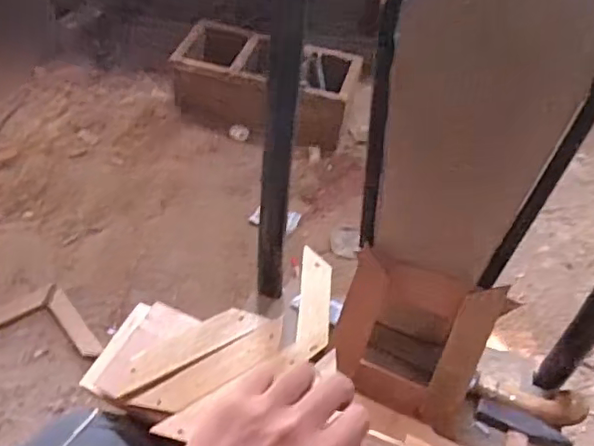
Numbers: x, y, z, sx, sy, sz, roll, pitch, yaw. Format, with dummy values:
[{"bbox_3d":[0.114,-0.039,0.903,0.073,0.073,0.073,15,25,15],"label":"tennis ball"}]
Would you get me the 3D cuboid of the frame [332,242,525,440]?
[{"bbox_3d":[0.120,0.128,0.626,0.159,0.176,0.060,20,7,18],"label":"frame"}]

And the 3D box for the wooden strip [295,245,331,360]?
[{"bbox_3d":[0.022,0.094,0.714,0.036,0.009,0.152,6,50,0],"label":"wooden strip"}]

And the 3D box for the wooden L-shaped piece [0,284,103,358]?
[{"bbox_3d":[-0.508,0.184,1.151,0.274,0.021,0.129,11,50,4],"label":"wooden L-shaped piece"}]

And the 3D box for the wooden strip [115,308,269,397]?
[{"bbox_3d":[-0.111,0.127,0.611,0.157,0.009,0.035,-24,56,-23],"label":"wooden strip"}]

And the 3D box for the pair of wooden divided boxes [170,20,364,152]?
[{"bbox_3d":[-0.078,-0.356,1.489,0.431,0.165,0.218,13,50,6],"label":"pair of wooden divided boxes"}]

